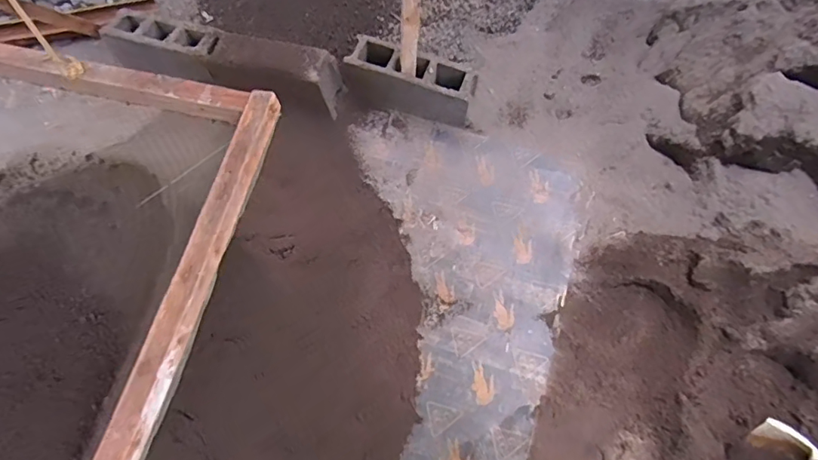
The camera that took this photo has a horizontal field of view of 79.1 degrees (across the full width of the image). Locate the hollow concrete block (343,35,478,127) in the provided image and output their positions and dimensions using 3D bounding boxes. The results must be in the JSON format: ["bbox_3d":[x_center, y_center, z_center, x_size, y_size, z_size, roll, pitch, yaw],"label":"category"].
[{"bbox_3d":[0.009,-0.460,1.547,0.394,0.166,0.138,19,66,12],"label":"hollow concrete block"}]

